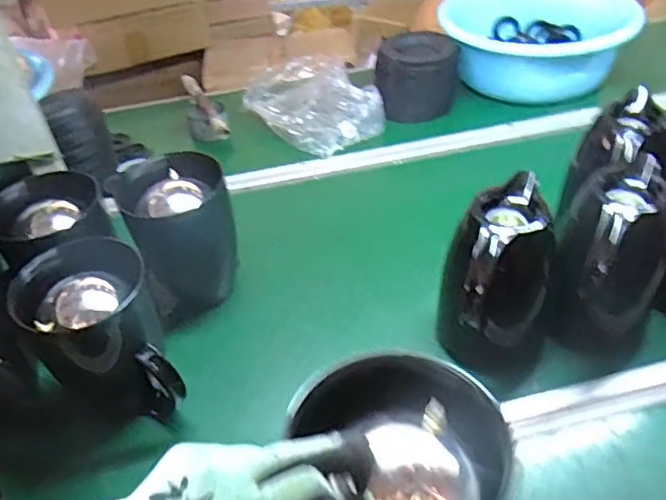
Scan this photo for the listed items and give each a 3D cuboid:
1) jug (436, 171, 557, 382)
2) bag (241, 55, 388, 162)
[{"bbox_3d":[0.180,0.045,0.656,0.120,0.201,0.119,-10,41,-6],"label":"jug"},{"bbox_3d":[-0.038,-0.283,1.129,0.194,0.075,0.274,-25,44,-22],"label":"bag"}]

